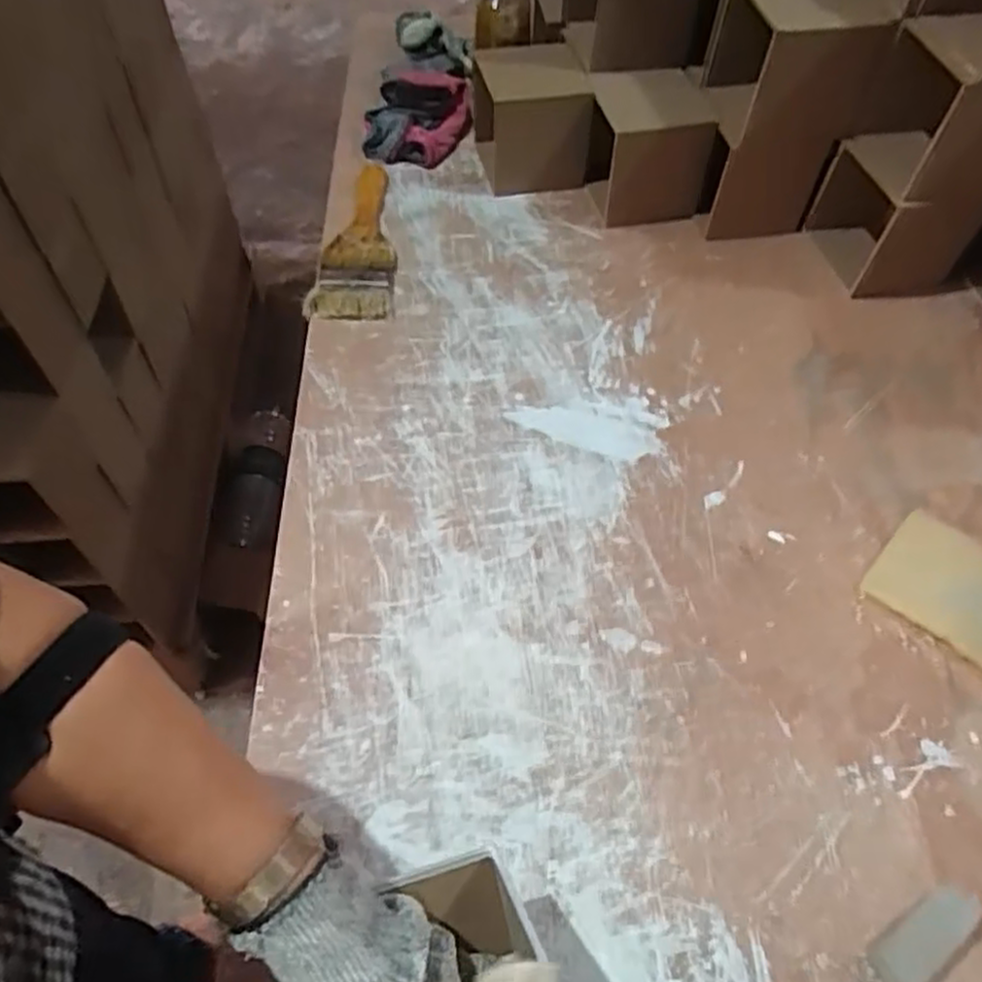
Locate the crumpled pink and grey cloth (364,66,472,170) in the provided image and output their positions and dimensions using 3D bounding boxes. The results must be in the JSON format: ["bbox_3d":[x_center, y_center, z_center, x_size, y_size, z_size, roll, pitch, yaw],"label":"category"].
[{"bbox_3d":[-0.086,-0.465,0.923,0.122,0.043,0.176,5,55,2],"label":"crumpled pink and grey cloth"}]

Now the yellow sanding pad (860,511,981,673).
[{"bbox_3d":[0.372,0.087,0.574,0.148,0.010,0.098,36,61,21],"label":"yellow sanding pad"}]

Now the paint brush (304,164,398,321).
[{"bbox_3d":[-0.136,-0.276,0.806,0.082,0.018,0.258,3,55,0],"label":"paint brush"}]

